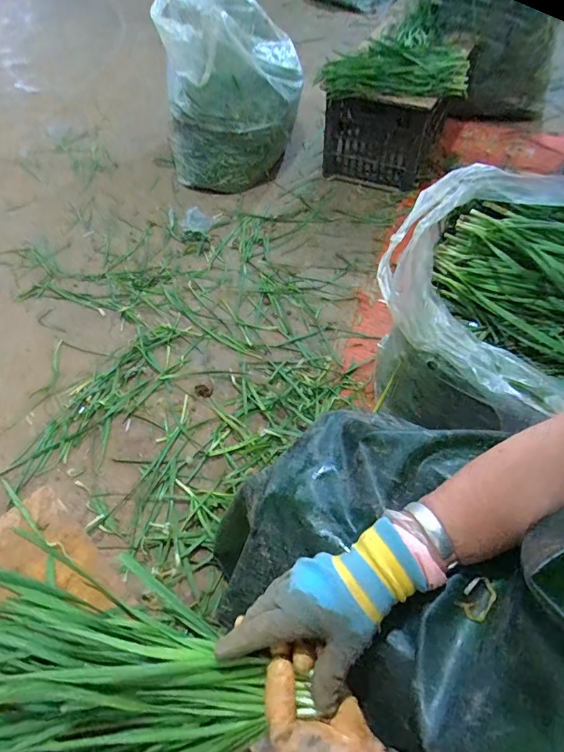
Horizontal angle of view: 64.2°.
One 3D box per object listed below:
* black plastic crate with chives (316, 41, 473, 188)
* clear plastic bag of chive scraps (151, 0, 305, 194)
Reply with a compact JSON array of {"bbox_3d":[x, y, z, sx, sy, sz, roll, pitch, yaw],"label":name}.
[{"bbox_3d":[0.318,-0.777,1.372,0.400,0.346,0.207,12,56,10],"label":"black plastic crate with chives"},{"bbox_3d":[-0.153,-0.908,1.417,0.414,0.446,0.457,-6,55,-2],"label":"clear plastic bag of chive scraps"}]

